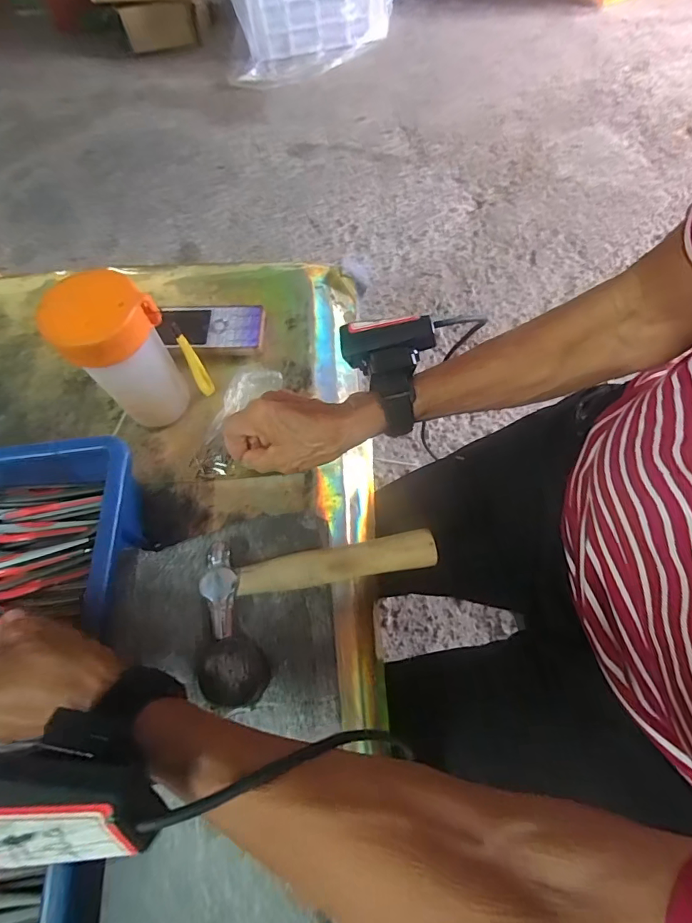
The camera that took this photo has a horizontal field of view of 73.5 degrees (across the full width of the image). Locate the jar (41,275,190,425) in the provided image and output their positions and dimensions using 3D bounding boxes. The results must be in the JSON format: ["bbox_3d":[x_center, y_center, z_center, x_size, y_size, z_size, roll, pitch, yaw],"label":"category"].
[{"bbox_3d":[-0.179,-0.081,0.383,0.069,0.133,0.069,-1,65,3],"label":"jar"}]

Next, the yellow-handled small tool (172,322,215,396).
[{"bbox_3d":[-0.131,-0.084,0.401,0.013,0.095,0.010,-25,66,-8],"label":"yellow-handled small tool"}]

